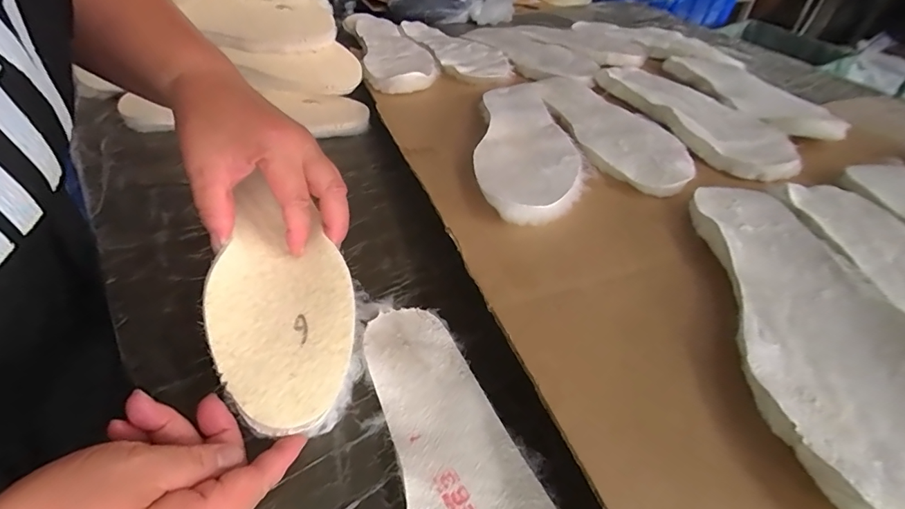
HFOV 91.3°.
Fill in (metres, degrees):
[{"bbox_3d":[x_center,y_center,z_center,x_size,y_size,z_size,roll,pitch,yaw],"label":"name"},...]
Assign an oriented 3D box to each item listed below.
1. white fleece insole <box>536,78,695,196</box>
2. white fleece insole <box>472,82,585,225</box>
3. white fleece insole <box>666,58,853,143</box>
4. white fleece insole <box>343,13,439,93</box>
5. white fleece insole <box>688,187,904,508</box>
[{"bbox_3d":[0.172,-0.148,0.479,0.101,0.014,0.259,-3,44,-10],"label":"white fleece insole"},{"bbox_3d":[0.075,-0.122,0.446,0.096,0.012,0.269,7,43,1],"label":"white fleece insole"},{"bbox_3d":[0.361,-0.205,0.559,0.083,0.021,0.284,-7,38,1],"label":"white fleece insole"},{"bbox_3d":[-0.096,-0.316,0.659,0.098,0.017,0.309,-10,46,-17],"label":"white fleece insole"},{"bbox_3d":[0.208,0.032,0.263,0.094,0.028,0.259,7,43,0],"label":"white fleece insole"}]

